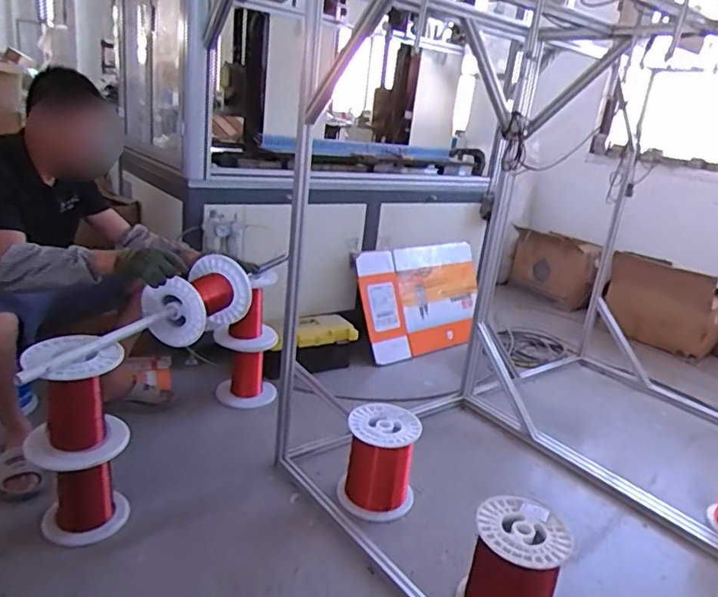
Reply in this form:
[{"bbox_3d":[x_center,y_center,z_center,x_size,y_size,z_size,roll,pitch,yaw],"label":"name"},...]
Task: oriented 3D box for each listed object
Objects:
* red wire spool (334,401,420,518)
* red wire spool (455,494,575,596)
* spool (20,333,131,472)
[{"bbox_3d":[0.060,0.453,1.554,0.208,0.238,0.185,8,18,2],"label":"red wire spool"},{"bbox_3d":[0.340,0.600,1.221,0.203,0.238,0.215,3,20,-1],"label":"red wire spool"},{"bbox_3d":[-0.670,0.240,1.312,0.216,0.256,0.193,-5,22,-31],"label":"spool"}]

